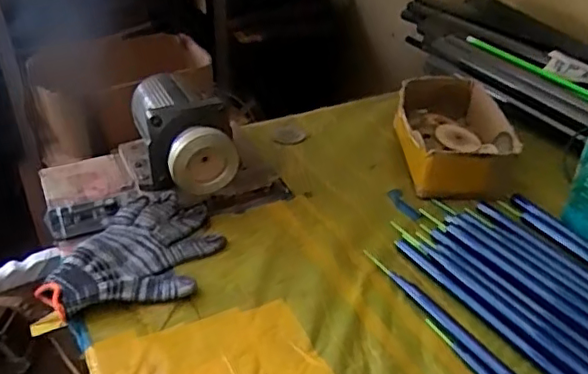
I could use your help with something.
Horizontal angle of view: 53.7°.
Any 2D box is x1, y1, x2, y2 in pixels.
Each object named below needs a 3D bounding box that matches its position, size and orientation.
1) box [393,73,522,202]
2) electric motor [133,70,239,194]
[{"bbox_3d":[0.198,-0.066,0.732,0.128,0.061,0.194,6,36,6],"label":"box"},{"bbox_3d":[-0.128,-0.052,0.677,0.101,0.108,0.152,-10,38,-16],"label":"electric motor"}]

